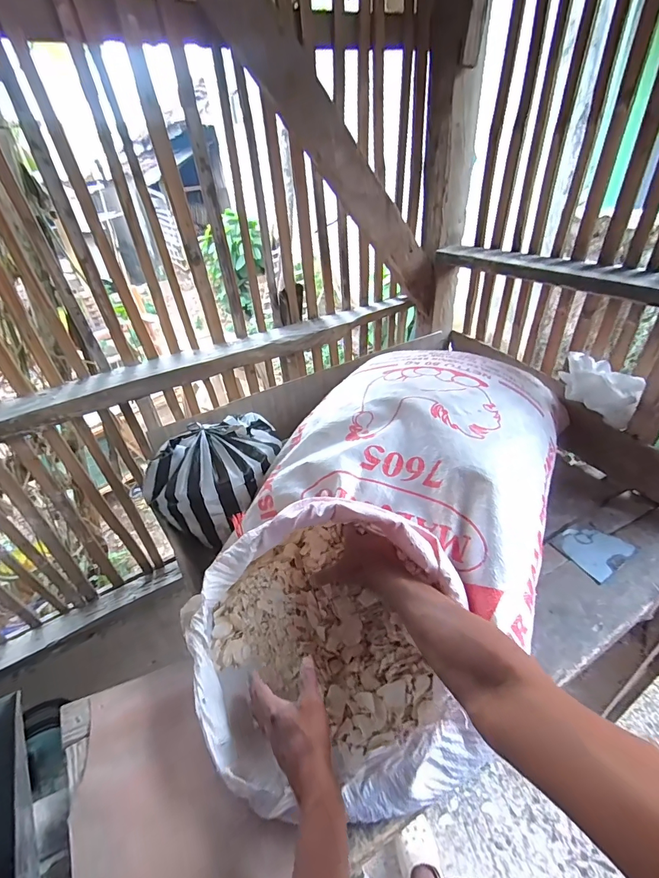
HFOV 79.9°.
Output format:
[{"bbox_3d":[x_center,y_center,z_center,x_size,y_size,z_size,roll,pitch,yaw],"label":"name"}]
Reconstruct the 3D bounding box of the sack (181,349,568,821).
[{"bbox_3d":[0.101,0.120,0.652,0.427,0.257,0.712,14,40,24],"label":"sack"}]

